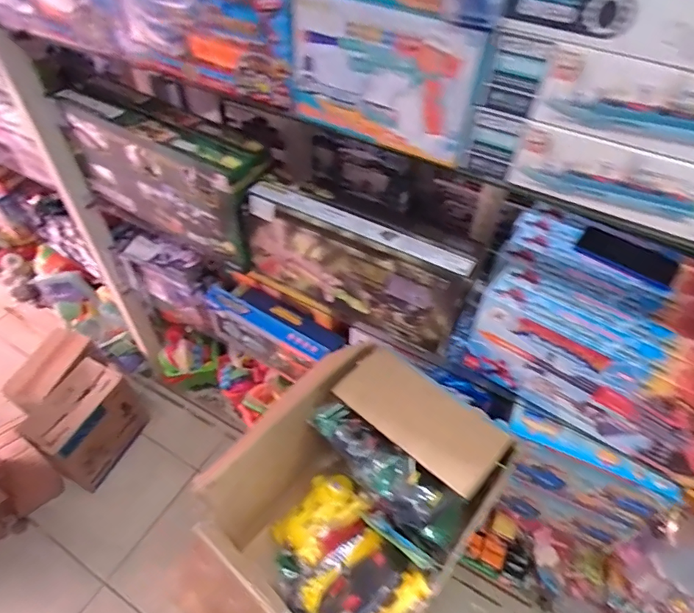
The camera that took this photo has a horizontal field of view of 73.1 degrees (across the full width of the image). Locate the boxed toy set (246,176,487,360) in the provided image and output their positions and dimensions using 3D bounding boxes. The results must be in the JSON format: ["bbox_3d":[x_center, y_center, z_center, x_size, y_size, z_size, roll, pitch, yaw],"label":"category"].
[{"bbox_3d":[0.014,-0.072,0.913,0.444,0.230,0.107,22,52,16],"label":"boxed toy set"}]

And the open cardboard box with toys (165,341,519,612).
[{"bbox_3d":[-0.006,0.352,0.769,0.341,0.240,0.479,30,55,22],"label":"open cardboard box with toys"}]

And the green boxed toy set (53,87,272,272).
[{"bbox_3d":[-0.401,-0.286,1.031,0.489,0.241,0.124,25,53,19],"label":"green boxed toy set"}]

